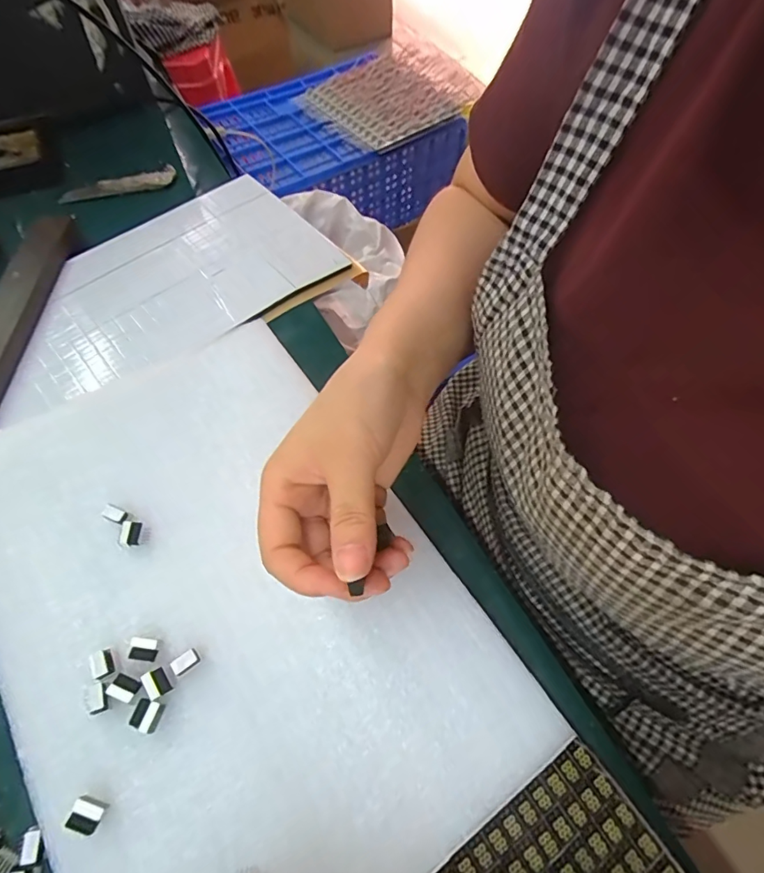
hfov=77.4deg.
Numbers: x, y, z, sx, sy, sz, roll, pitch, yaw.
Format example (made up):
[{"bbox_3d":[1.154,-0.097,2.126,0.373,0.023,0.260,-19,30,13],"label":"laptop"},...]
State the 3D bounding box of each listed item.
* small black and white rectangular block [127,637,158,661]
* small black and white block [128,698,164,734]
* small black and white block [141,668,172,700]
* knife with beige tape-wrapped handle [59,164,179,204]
[{"bbox_3d":[-0.115,0.103,0.231,0.012,0.007,0.010,4,60,3],"label":"small black and white rectangular block"},{"bbox_3d":[-0.107,0.127,0.218,0.012,0.008,0.012,18,61,10],"label":"small black and white block"},{"bbox_3d":[-0.106,0.116,0.224,0.009,0.007,0.012,-32,65,-17],"label":"small black and white block"},{"bbox_3d":[-0.242,-0.231,0.437,0.102,0.013,0.012,-17,61,-10],"label":"knife with beige tape-wrapped handle"}]

